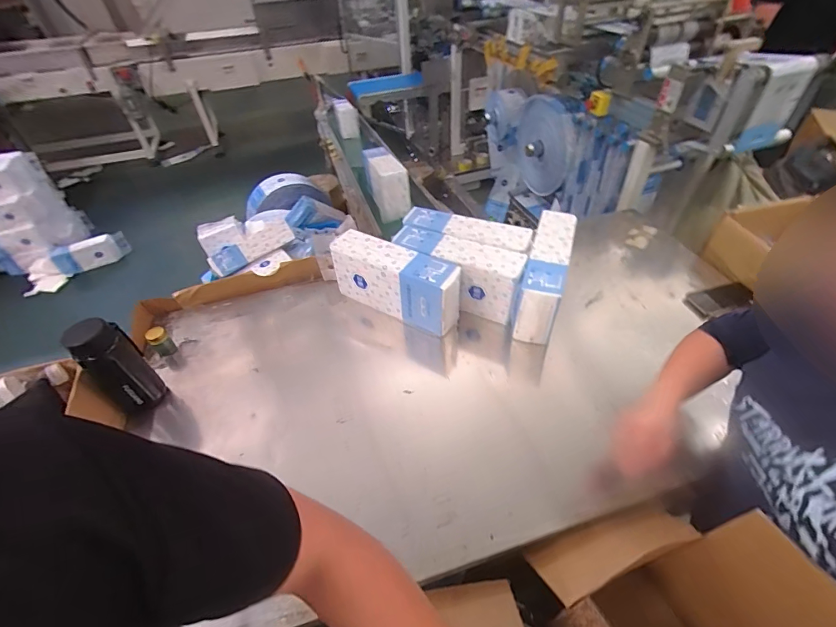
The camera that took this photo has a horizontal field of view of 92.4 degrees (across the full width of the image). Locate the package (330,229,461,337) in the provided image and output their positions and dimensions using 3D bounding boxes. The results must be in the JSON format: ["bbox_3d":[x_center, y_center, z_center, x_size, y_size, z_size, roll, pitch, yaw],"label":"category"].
[{"bbox_3d":[-0.054,-0.077,0.984,0.317,0.156,0.091,21,50,23],"label":"package"}]

